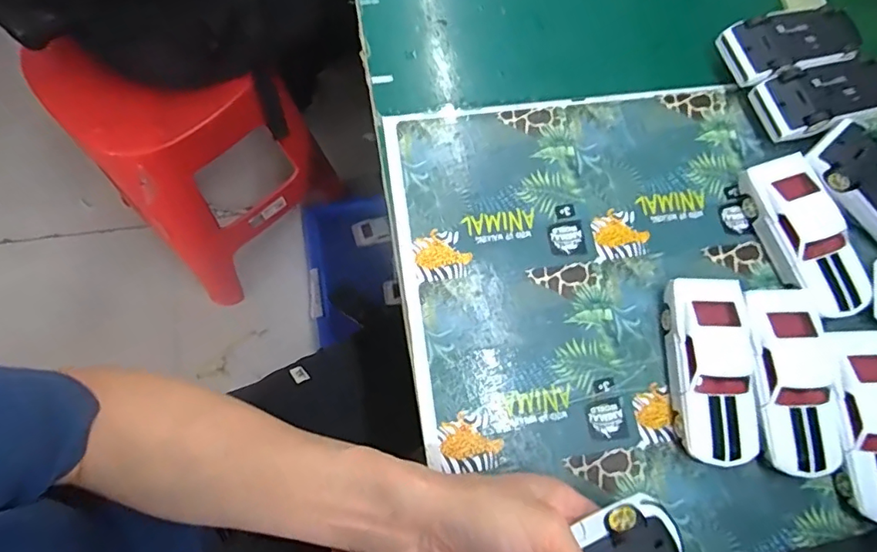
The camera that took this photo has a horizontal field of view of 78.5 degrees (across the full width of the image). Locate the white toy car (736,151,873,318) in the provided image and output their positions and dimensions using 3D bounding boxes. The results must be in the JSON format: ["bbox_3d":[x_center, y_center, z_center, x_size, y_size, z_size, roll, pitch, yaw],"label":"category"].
[{"bbox_3d":[0.285,-0.031,0.416,0.054,0.033,0.126,-19,76,-10],"label":"white toy car"}]

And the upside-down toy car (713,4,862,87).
[{"bbox_3d":[0.306,-0.197,0.467,0.128,0.037,0.057,-18,76,-8],"label":"upside-down toy car"}]

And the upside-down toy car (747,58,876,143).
[{"bbox_3d":[0.329,-0.149,0.451,0.124,0.034,0.054,-14,75,-9],"label":"upside-down toy car"}]

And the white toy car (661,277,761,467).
[{"bbox_3d":[0.195,0.066,0.384,0.055,0.030,0.127,2,74,-4],"label":"white toy car"}]

